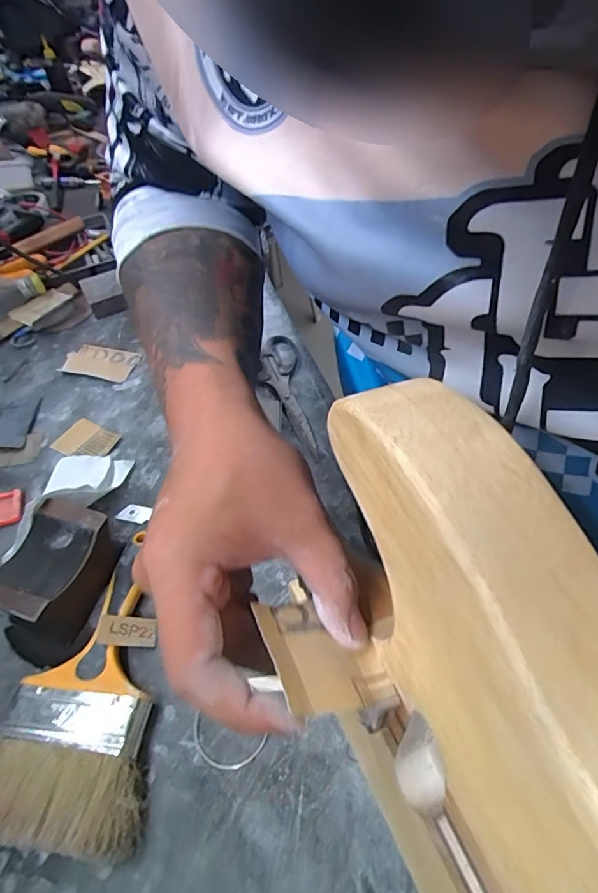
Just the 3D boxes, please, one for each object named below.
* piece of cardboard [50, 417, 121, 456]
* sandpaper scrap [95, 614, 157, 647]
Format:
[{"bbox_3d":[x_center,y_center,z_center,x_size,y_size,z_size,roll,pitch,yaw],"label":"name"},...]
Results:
[{"bbox_3d":[-0.234,-0.005,0.530,0.065,0.007,0.048,22,57,21],"label":"piece of cardboard"},{"bbox_3d":[-0.137,0.147,0.385,0.043,0.007,0.022,15,44,-23],"label":"sandpaper scrap"}]

